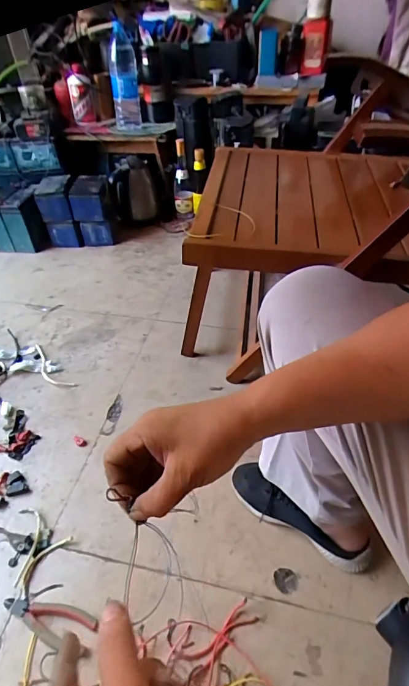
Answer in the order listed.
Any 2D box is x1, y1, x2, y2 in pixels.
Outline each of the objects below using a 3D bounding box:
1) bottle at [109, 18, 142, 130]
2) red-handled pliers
[{"bbox_3d":[-0.248,-0.806,1.230,0.088,0.266,0.083,-9,45,-6],"label":"bottle"},{"bbox_3d":[-0.233,0.413,0.586,0.148,0.008,0.053,6,45,9],"label":"red-handled pliers"}]

